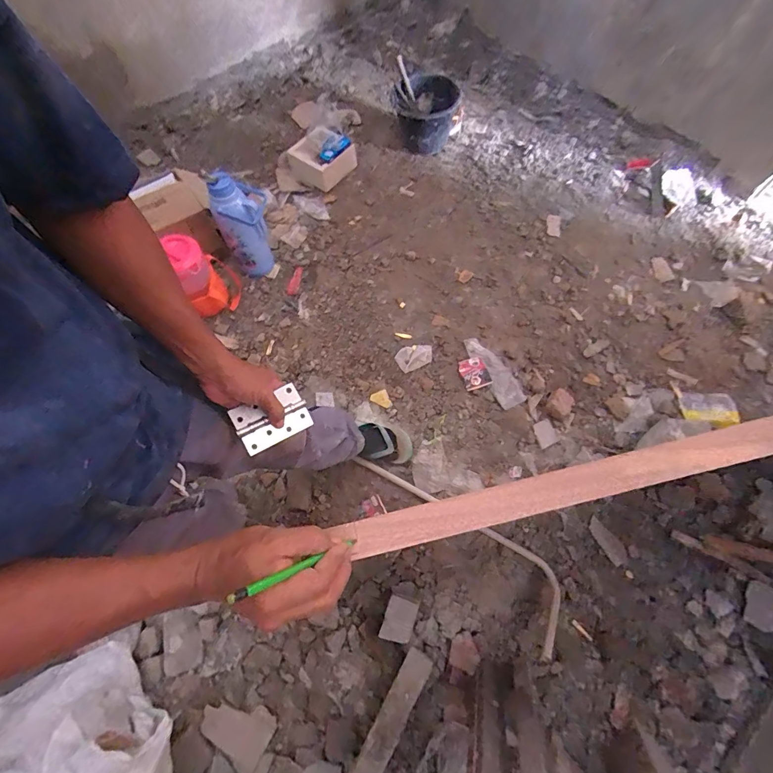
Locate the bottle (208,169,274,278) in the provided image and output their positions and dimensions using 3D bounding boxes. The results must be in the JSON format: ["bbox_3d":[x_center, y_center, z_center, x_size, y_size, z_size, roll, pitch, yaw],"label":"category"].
[{"bbox_3d":[-0.476,-0.544,1.335,0.181,0.378,0.123,-23,70,-10],"label":"bottle"}]

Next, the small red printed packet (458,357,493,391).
[{"bbox_3d":[0.300,-0.047,1.336,0.092,0.009,0.116,-15,68,-7],"label":"small red printed packet"}]

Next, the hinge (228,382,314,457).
[{"bbox_3d":[-0.165,0.047,0.569,0.101,0.010,0.068,-28,90,-28],"label":"hinge"}]

